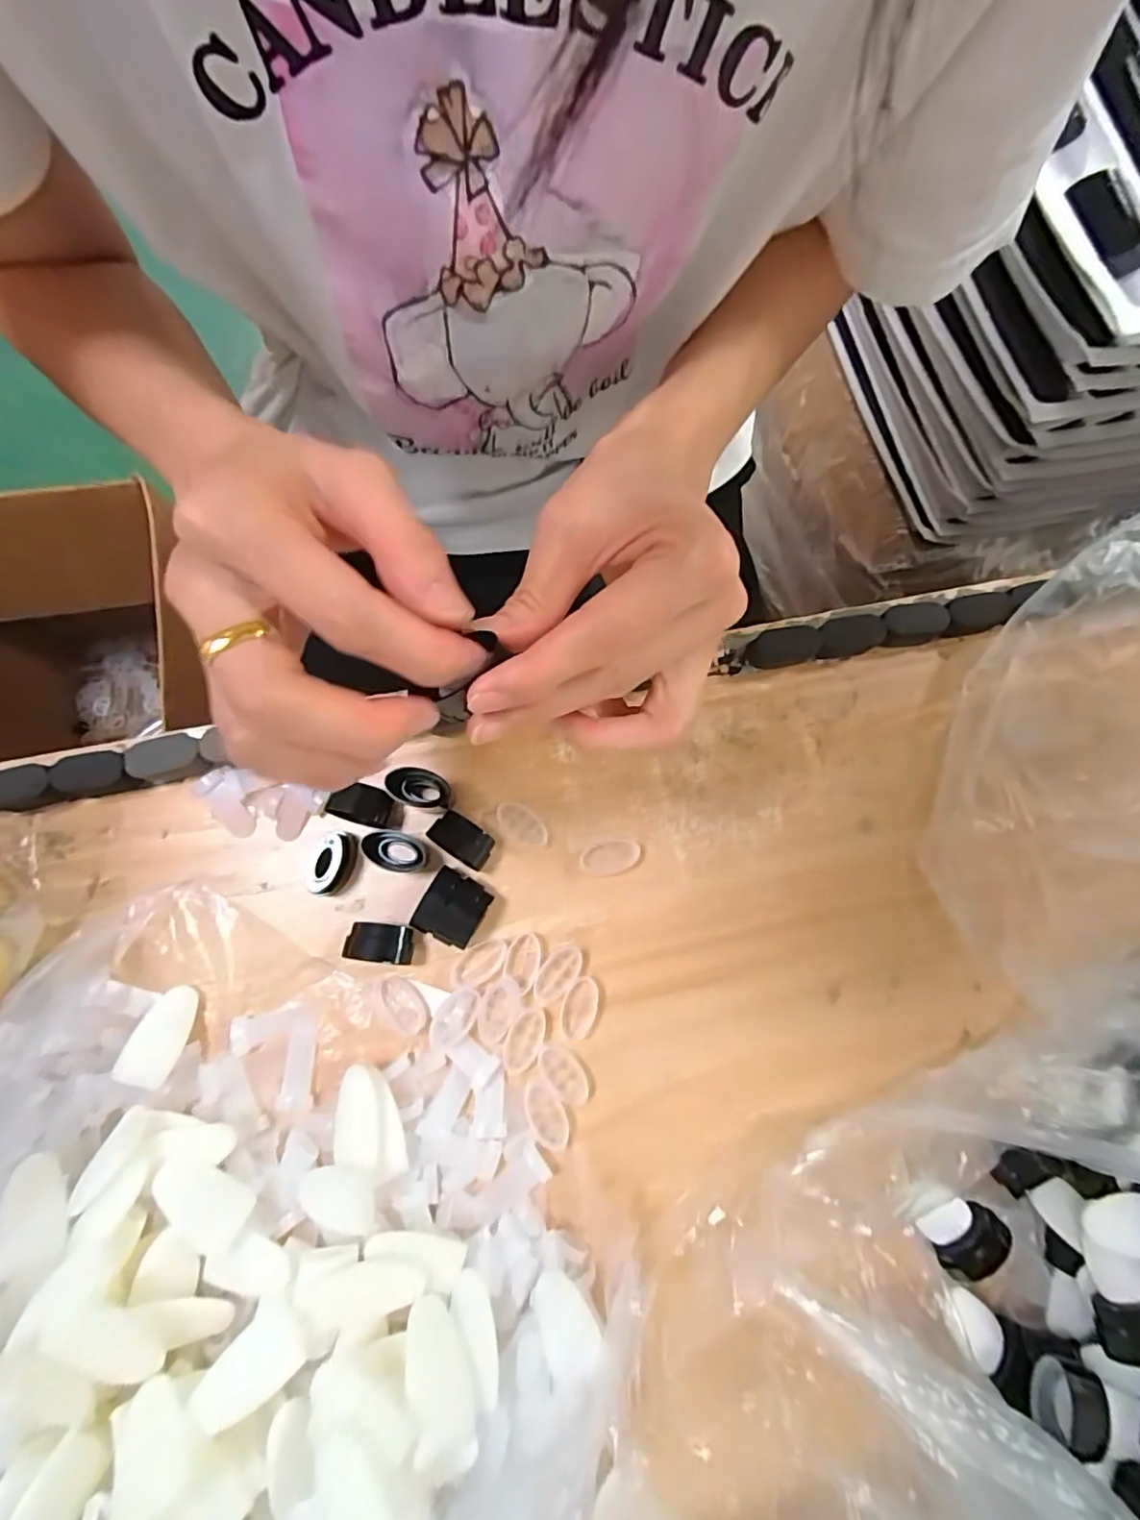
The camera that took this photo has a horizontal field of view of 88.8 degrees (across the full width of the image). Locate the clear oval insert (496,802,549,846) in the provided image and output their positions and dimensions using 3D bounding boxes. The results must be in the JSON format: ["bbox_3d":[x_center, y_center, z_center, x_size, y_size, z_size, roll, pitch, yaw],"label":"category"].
[{"bbox_3d":[-0.026,0.035,0.319,0.032,0.005,0.017,37,80,6],"label":"clear oval insert"}]

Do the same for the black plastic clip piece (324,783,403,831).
[{"bbox_3d":[-0.110,0.025,0.314,0.037,0.016,0.020,16,79,3],"label":"black plastic clip piece"}]

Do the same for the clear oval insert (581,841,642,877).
[{"bbox_3d":[0.022,0.054,0.318,0.032,0.006,0.018,-15,79,-4],"label":"clear oval insert"}]

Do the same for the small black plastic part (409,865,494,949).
[{"bbox_3d":[-0.061,0.078,0.305,0.032,0.012,0.035,30,79,5],"label":"small black plastic part"}]

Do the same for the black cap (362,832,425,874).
[{"bbox_3d":[-0.094,0.049,0.311,0.031,0.012,0.020,5,78,0],"label":"black cap"}]

